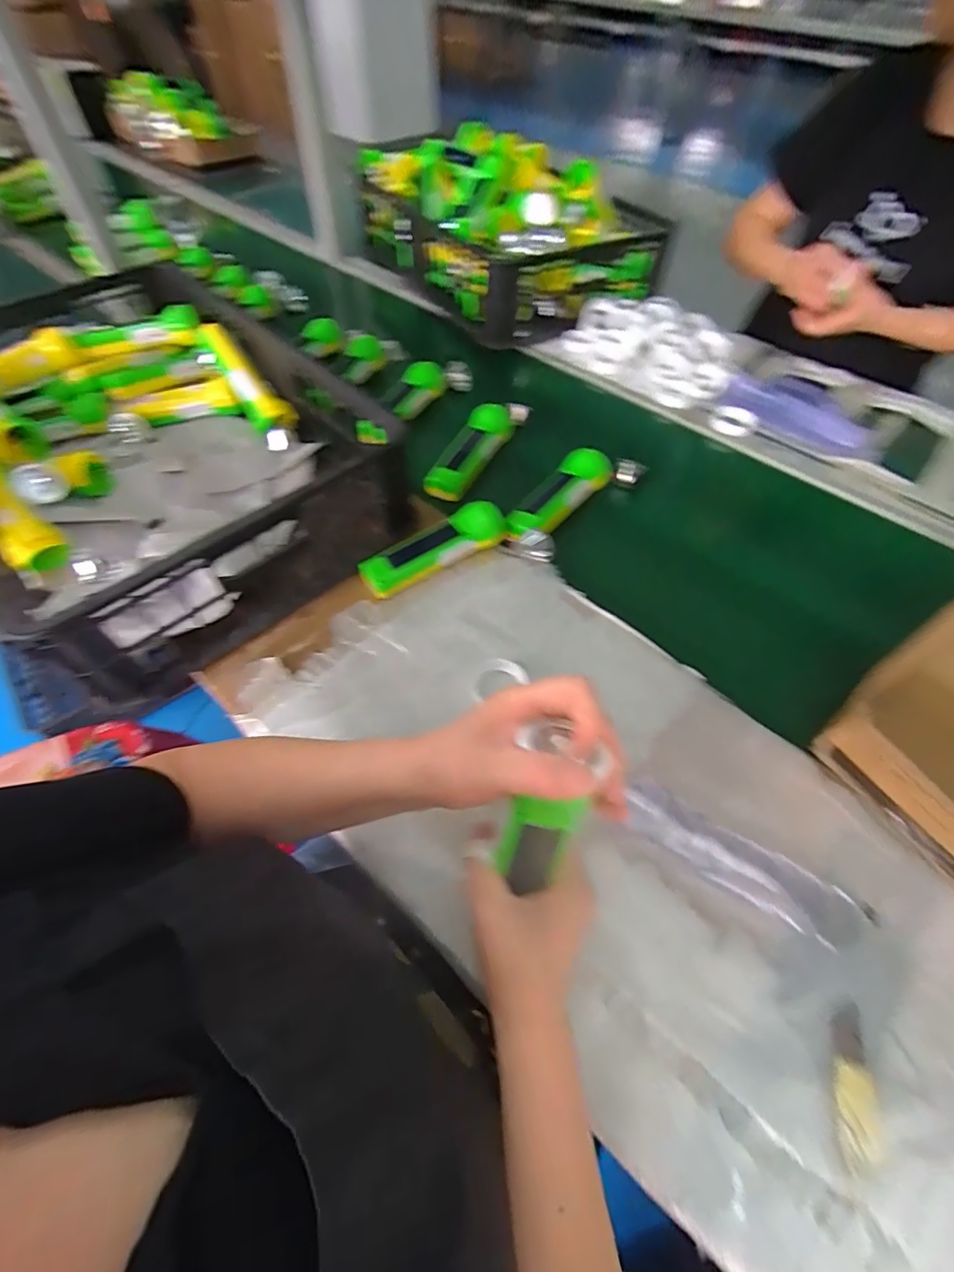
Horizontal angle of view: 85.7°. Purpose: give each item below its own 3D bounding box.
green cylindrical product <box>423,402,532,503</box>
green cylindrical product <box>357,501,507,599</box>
[{"bbox_3d":[-0.001,-0.260,0.711,0.059,0.042,0.201,26,60,17],"label":"green cylindrical product"},{"bbox_3d":[-0.044,-0.100,0.585,0.178,0.036,0.046,-32,62,-20],"label":"green cylindrical product"}]

